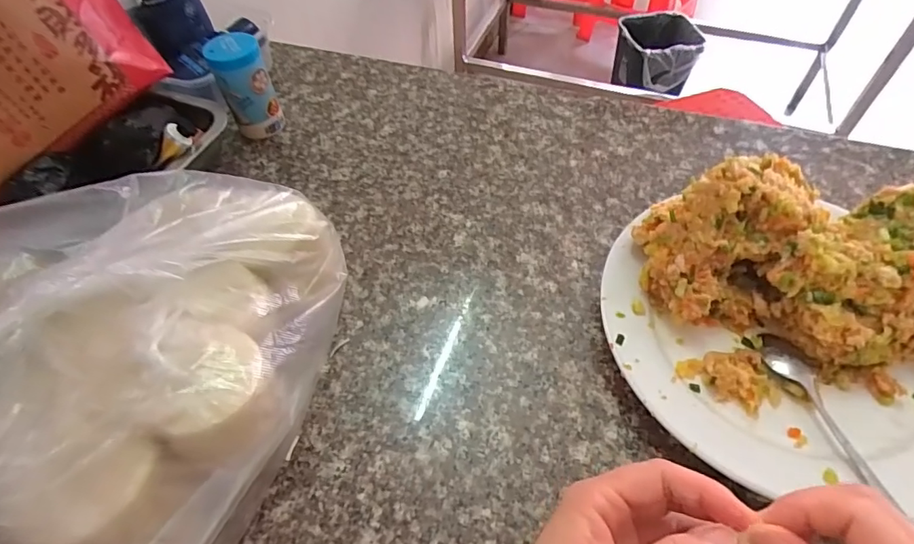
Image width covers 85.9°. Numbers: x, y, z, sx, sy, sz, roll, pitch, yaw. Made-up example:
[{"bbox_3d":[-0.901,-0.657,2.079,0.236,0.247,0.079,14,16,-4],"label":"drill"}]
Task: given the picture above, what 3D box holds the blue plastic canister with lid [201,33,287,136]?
[{"bbox_3d":[-0.206,-0.182,0.485,0.045,0.090,0.043,-16,54,-9],"label":"blue plastic canister with lid"}]

